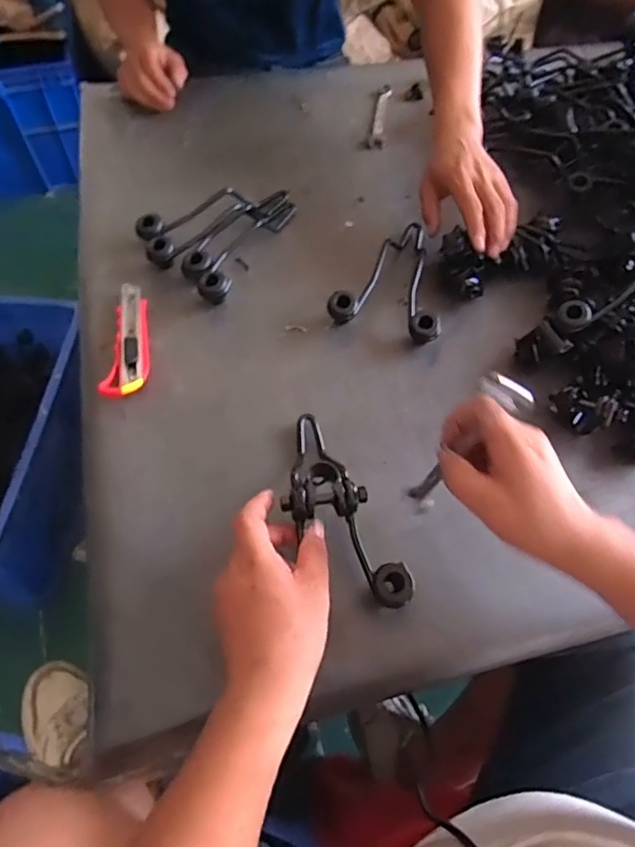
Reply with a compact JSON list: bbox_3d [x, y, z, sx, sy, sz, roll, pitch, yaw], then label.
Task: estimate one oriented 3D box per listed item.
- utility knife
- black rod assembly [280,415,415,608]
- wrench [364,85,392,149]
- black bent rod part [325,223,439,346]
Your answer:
[{"bbox_3d":[-0.198,-0.092,0.591,0.042,0.021,0.155,-1,58,-3],"label":"utility knife"},{"bbox_3d":[0.009,0.070,0.475,0.072,0.058,0.194,-23,60,-16],"label":"black rod assembly"},{"bbox_3d":[0.097,-0.480,0.863,0.026,0.013,0.166,9,58,3],"label":"wrench"},{"bbox_3d":[0.099,-0.181,0.660,0.120,0.033,0.189,17,59,8],"label":"black bent rod part"}]

